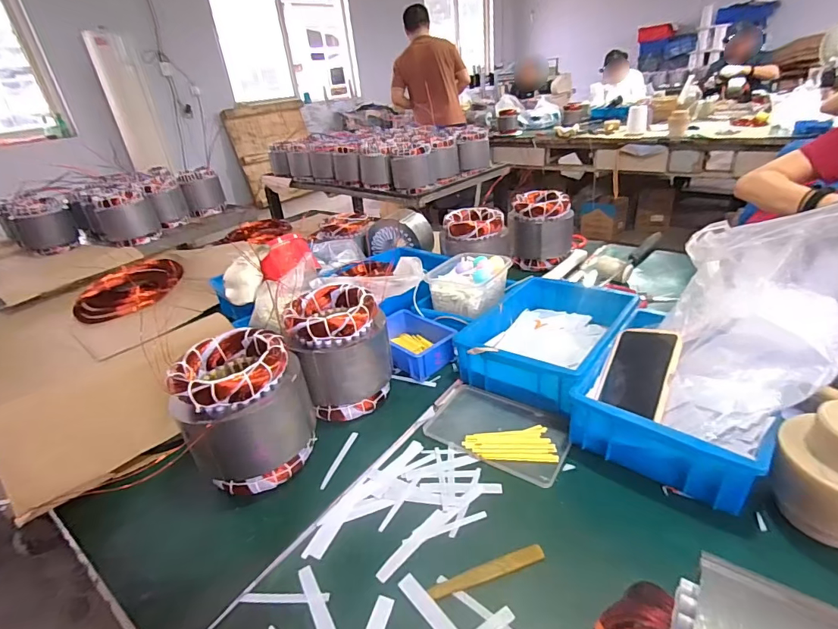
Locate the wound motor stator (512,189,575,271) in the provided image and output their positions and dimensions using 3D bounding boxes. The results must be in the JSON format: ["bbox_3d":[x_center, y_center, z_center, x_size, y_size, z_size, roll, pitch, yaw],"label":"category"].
[{"bbox_3d":[0.297,-0.206,1.055,0.147,0.154,0.118,-1,29,10],"label":"wound motor stator"}]

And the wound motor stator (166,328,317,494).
[{"bbox_3d":[-0.214,0.122,0.554,0.137,0.168,0.127,-19,32,-20],"label":"wound motor stator"}]

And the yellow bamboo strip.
[{"bbox_3d":[0.068,0.253,0.429,0.117,0.004,0.017,-14,30,-12],"label":"yellow bamboo strip"}]

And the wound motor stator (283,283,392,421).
[{"bbox_3d":[-0.113,0.055,0.650,0.135,0.161,0.126,-18,31,-18],"label":"wound motor stator"}]

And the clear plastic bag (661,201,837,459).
[{"bbox_3d":[0.386,0.003,0.487,0.178,0.205,0.222,13,34,32],"label":"clear plastic bag"}]

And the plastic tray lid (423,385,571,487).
[{"bbox_3d":[0.110,0.155,0.596,0.182,0.015,0.118,14,36,32],"label":"plastic tray lid"}]

